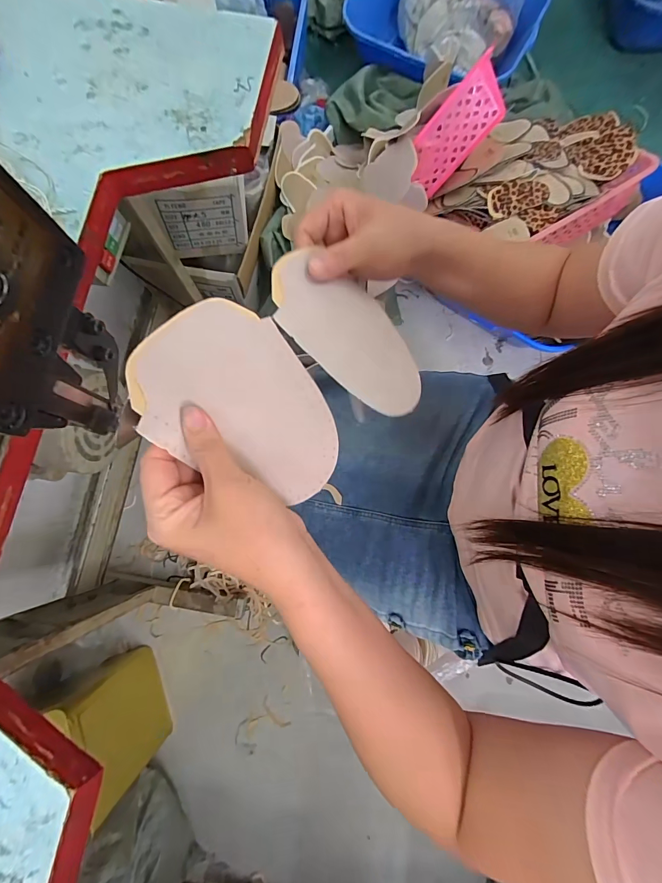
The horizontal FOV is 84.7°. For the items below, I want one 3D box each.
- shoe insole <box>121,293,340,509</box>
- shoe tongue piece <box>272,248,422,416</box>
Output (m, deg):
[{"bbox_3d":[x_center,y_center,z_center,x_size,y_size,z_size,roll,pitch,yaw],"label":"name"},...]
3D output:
[{"bbox_3d":[-0.049,-0.022,0.233,0.133,0.011,0.098,40,71,-24],"label":"shoe insole"},{"bbox_3d":[0.018,-0.082,0.270,0.135,0.010,0.086,44,57,-8],"label":"shoe tongue piece"}]

